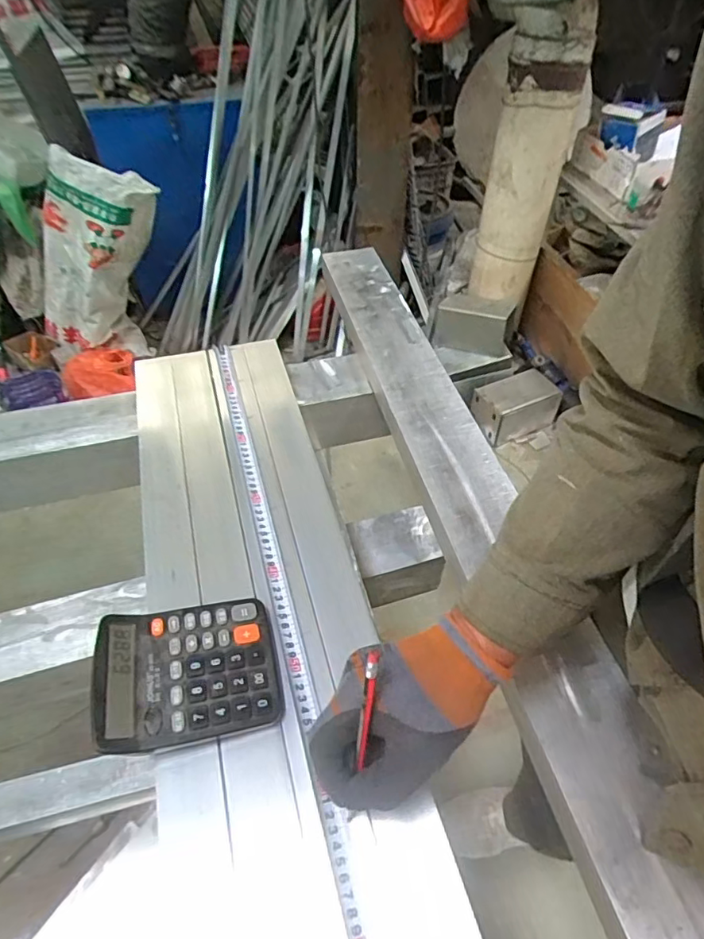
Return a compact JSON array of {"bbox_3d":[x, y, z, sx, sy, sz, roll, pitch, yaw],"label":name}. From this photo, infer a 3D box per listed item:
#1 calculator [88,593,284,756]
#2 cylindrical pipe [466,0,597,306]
[{"bbox_3d":[-0.138,0.168,0.468,0.141,0.030,0.115,-11,49,-10],"label":"calculator"},{"bbox_3d":[0.496,-0.852,1.596,0.215,0.731,0.184,14,49,12],"label":"cylindrical pipe"}]

